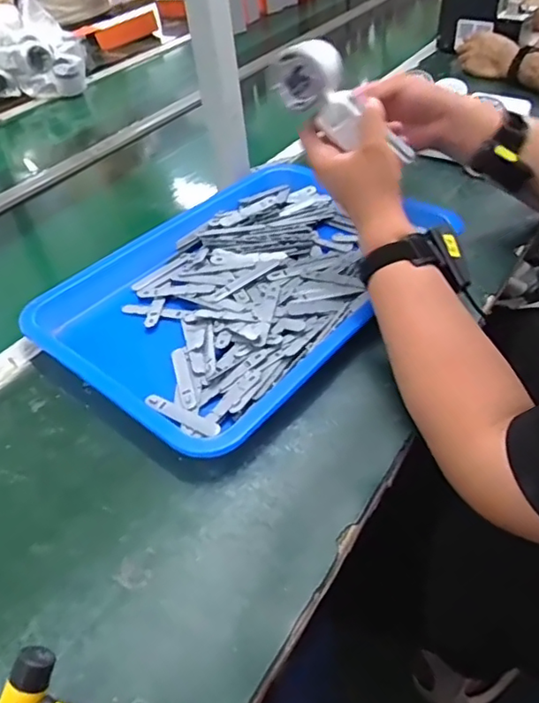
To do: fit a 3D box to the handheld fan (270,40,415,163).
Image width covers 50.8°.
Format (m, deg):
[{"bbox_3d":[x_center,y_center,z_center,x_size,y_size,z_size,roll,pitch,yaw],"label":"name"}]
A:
[{"bbox_3d":[0.075,-0.243,0.574,0.161,0.054,0.038,40,47,-12],"label":"handheld fan"}]

